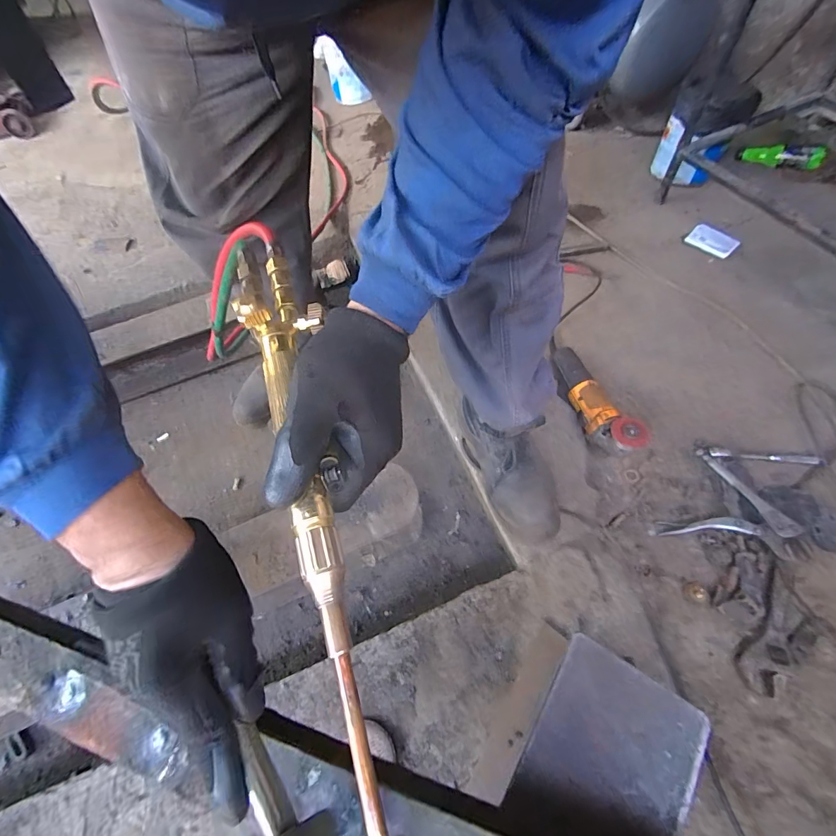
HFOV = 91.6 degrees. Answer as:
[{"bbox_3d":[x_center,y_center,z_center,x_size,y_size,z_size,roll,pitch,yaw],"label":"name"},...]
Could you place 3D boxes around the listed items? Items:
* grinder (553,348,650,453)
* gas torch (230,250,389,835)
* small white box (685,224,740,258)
[{"bbox_3d":[0.331,-0.038,0.781,0.067,0.097,0.266,-20,59,-7],"label":"grinder"},{"bbox_3d":[-0.070,0.028,0.256,0.050,0.046,0.419,-17,65,-7],"label":"gas torch"},{"bbox_3d":[0.745,-0.451,1.030,0.060,0.017,0.111,-45,61,9],"label":"small white box"}]

